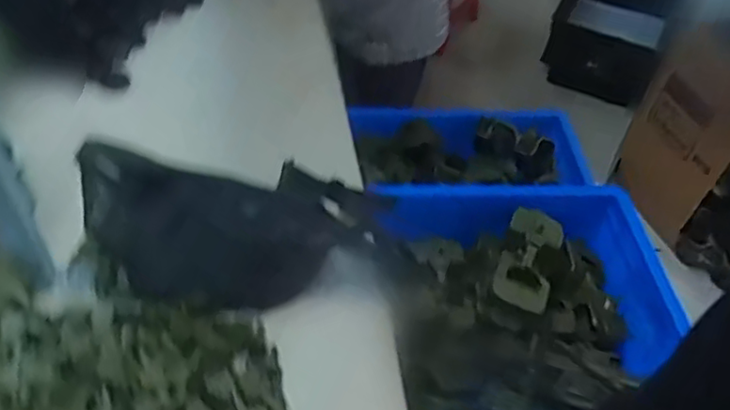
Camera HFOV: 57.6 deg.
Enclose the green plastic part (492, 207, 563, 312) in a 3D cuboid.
[{"bbox_3d":[0.233,0.078,0.945,0.079,0.047,0.162,19,47,11],"label":"green plastic part"}]

